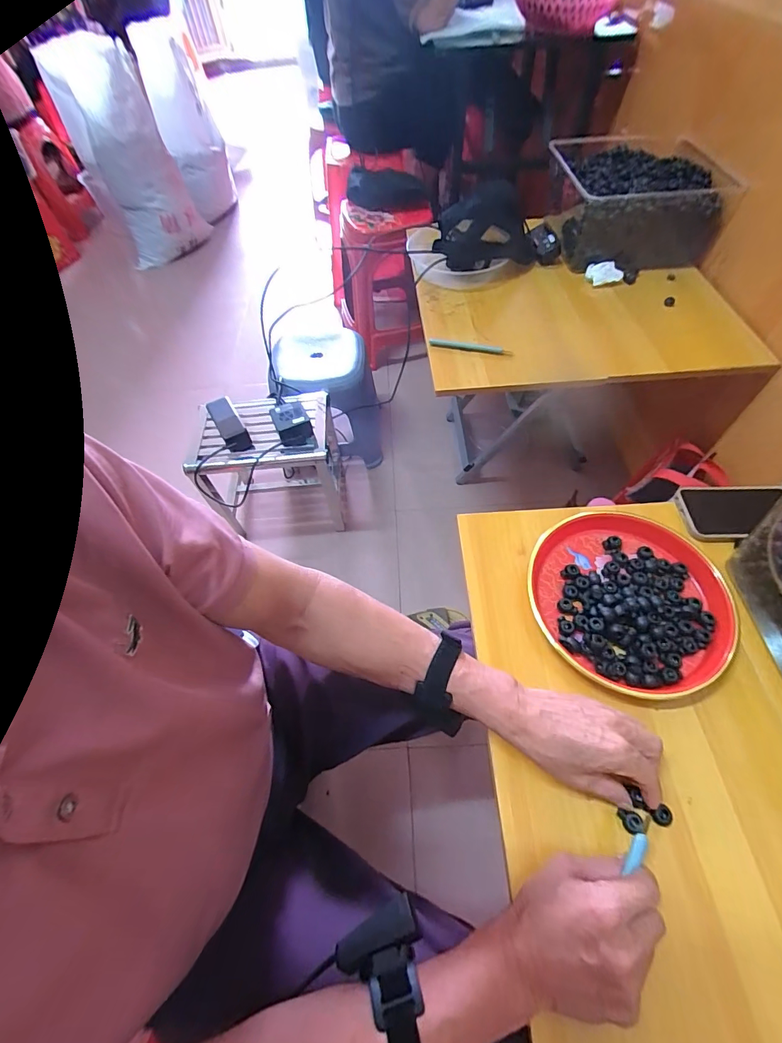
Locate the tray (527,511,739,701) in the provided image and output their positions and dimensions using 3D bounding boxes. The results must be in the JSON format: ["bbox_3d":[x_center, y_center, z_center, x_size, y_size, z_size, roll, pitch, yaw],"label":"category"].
[{"bbox_3d":[0.277,0.088,0.486,0.204,0.034,0.214,-2,58,3],"label":"tray"}]

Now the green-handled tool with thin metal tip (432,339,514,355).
[{"bbox_3d":[0.147,-0.322,0.755,0.149,0.014,0.012,9,59,9],"label":"green-handled tool with thin metal tip"}]

